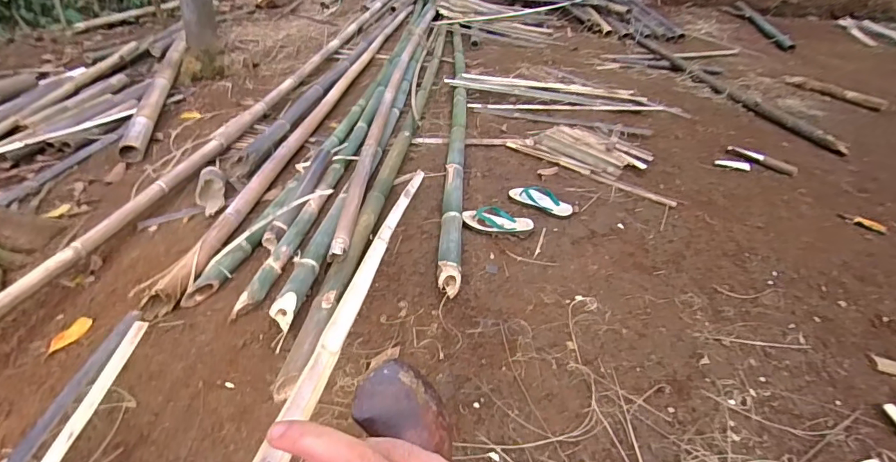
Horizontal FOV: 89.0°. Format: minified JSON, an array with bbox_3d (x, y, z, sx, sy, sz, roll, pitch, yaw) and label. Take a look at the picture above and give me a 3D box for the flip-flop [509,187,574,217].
[{"bbox_3d":[0.354,-0.117,1.713,0.240,0.034,0.103,23,42,25],"label":"flip-flop"}]

